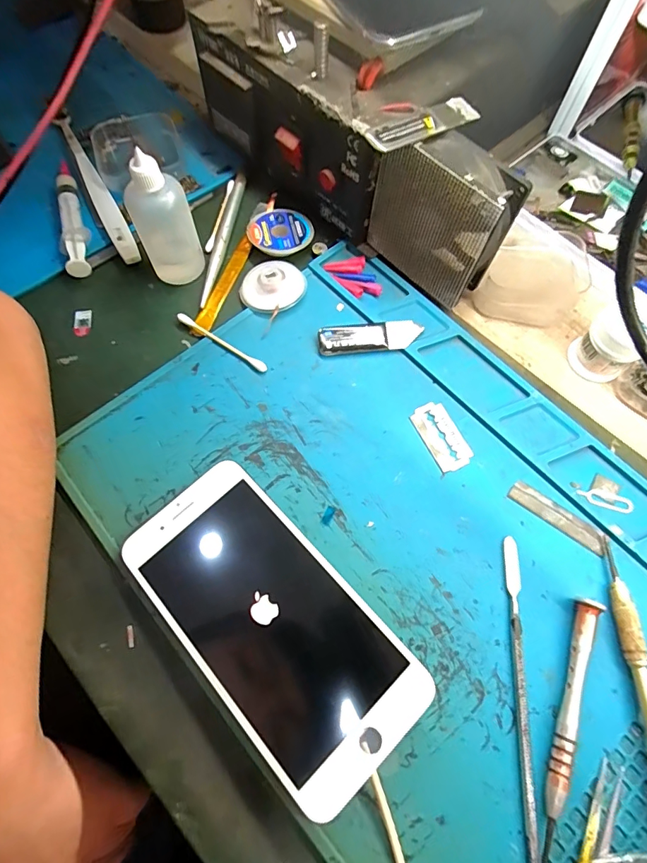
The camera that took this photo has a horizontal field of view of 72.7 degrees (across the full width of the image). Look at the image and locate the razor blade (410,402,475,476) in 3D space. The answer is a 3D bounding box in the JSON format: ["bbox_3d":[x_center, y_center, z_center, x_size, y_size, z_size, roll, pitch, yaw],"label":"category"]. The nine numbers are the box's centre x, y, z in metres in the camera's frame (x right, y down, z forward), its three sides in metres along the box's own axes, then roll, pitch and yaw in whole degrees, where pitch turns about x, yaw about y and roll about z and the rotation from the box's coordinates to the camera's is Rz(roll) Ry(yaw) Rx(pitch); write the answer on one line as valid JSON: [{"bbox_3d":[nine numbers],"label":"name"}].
[{"bbox_3d":[0.071,0.002,0.261,0.022,0.004,0.042,-25,70,-11],"label":"razor blade"}]

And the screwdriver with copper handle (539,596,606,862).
[{"bbox_3d":[0.113,0.135,0.202,0.009,0.012,0.115,20,69,7],"label":"screwdriver with copper handle"}]

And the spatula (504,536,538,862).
[{"bbox_3d":[0.094,0.138,0.206,0.007,0.004,0.170,5,67,1],"label":"spatula"}]

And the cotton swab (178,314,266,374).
[{"bbox_3d":[-0.065,-0.057,0.281,0.069,0.006,0.006,32,71,12],"label":"cotton swab"}]

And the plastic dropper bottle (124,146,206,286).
[{"bbox_3d":[-0.100,-0.131,0.273,0.036,0.076,0.030,-22,69,-9],"label":"plastic dropper bottle"}]

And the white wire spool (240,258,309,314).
[{"bbox_3d":[-0.034,-0.098,0.295,0.044,0.011,0.037,-29,71,-12],"label":"white wire spool"}]

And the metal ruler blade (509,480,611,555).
[{"bbox_3d":[0.131,0.048,0.246,0.056,0.004,0.013,35,78,12],"label":"metal ruler blade"}]

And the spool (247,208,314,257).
[{"bbox_3d":[-0.030,-0.141,0.311,0.044,0.010,0.039,11,68,4],"label":"spool"}]

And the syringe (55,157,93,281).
[{"bbox_3d":[-0.180,-0.151,0.310,0.023,0.020,0.101,-22,69,-9],"label":"syringe"}]

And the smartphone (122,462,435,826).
[{"bbox_3d":[-0.028,0.089,0.213,0.077,0.004,0.155,-41,70,-15],"label":"smartphone"}]

